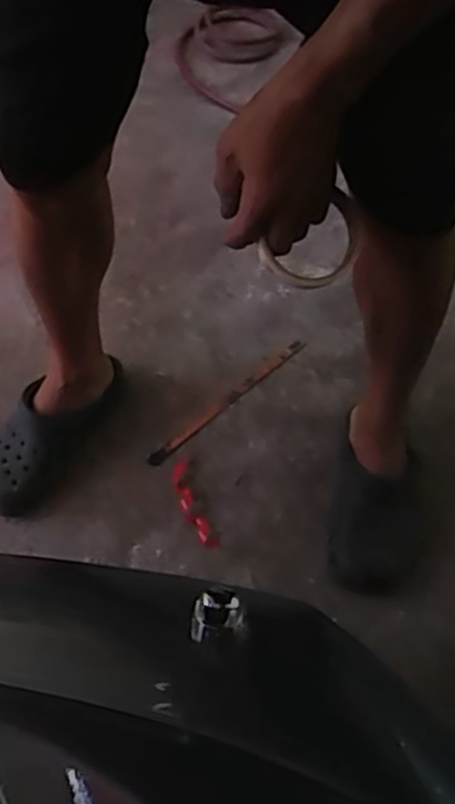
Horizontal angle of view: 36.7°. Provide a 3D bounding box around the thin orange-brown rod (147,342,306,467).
[{"bbox_3d":[0.004,-0.005,1.021,0.309,0.013,0.018,-39,65,-21],"label":"thin orange-brown rod"}]

